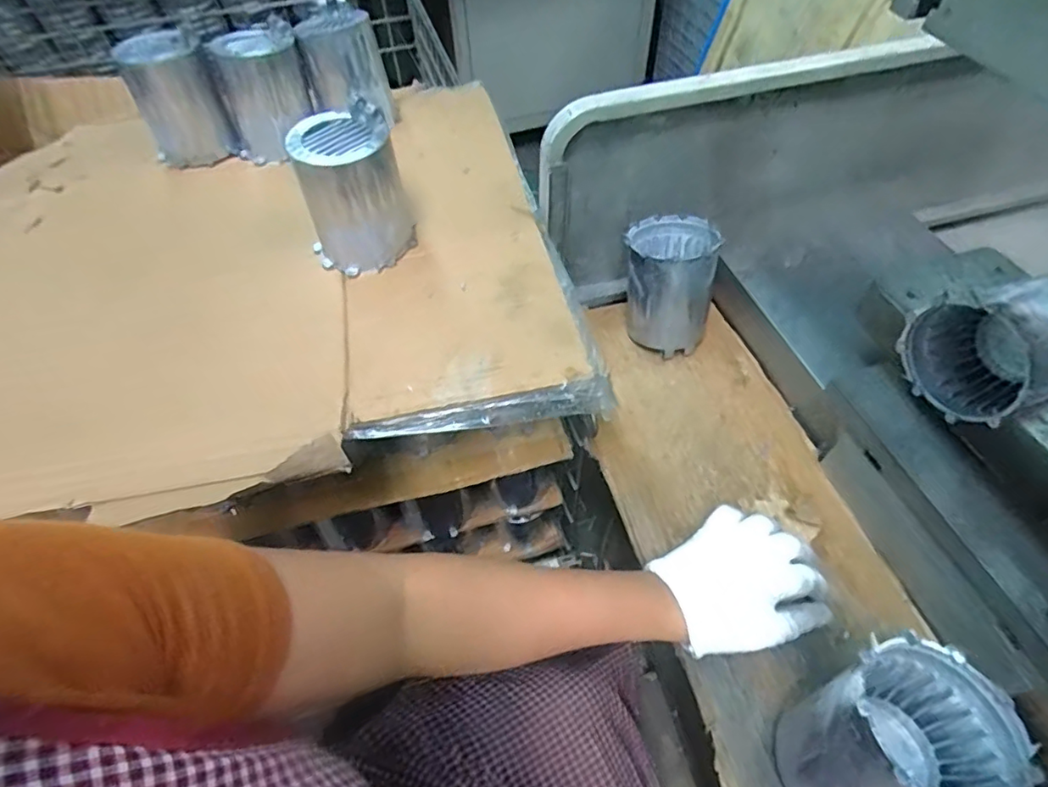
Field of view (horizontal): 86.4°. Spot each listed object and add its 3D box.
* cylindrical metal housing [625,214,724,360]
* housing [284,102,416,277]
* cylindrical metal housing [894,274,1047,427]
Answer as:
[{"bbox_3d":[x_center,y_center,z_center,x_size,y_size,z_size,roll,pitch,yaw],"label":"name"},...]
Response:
[{"bbox_3d":[0.157,-0.118,0.612,0.091,0.116,0.112,6,56,7],"label":"cylindrical metal housing"},{"bbox_3d":[-0.161,-0.189,0.526,0.097,0.122,0.081,-12,55,-6],"label":"housing"},{"bbox_3d":[0.374,-0.035,0.426,0.117,0.109,0.089,-18,56,-10],"label":"cylindrical metal housing"}]

